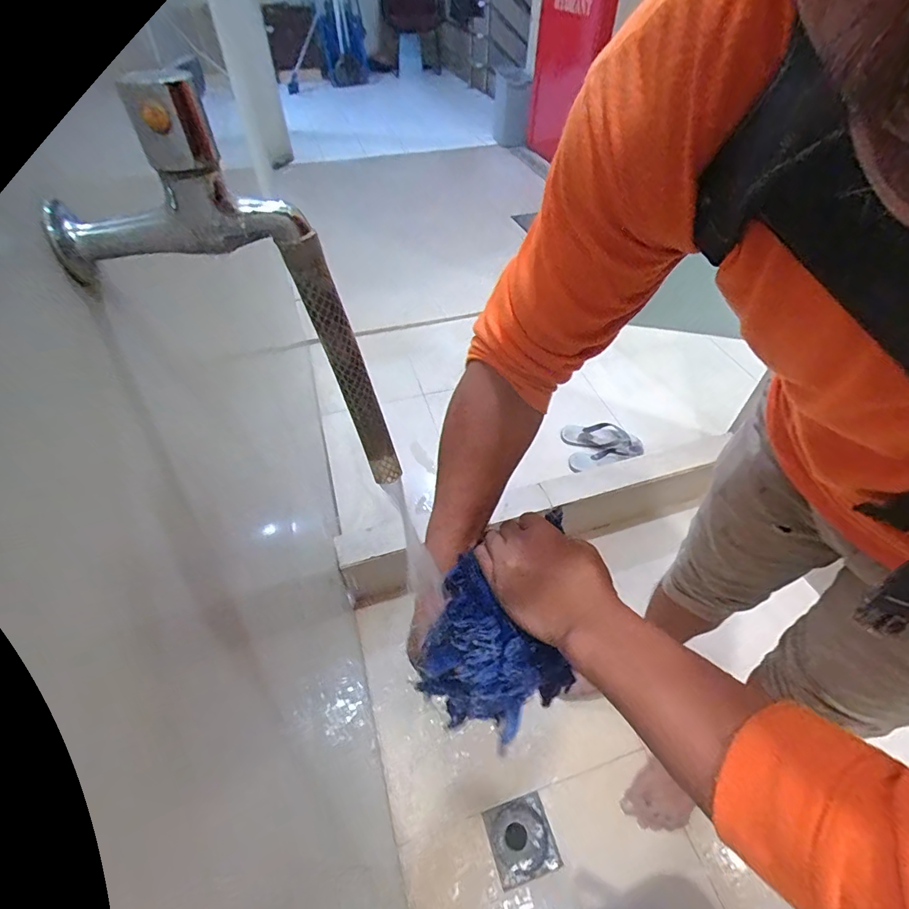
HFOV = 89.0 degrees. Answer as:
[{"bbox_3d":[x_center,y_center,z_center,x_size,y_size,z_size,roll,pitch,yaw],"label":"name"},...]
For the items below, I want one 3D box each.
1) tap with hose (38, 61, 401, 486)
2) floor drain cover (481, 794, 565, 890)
[{"bbox_3d":[-0.100,-0.066,0.267,0.098,0.232,0.047,-17,46,21],"label":"tap with hose"},{"bbox_3d":[0.126,0.719,0.866,0.117,0.007,0.116,-14,51,-11],"label":"floor drain cover"}]

